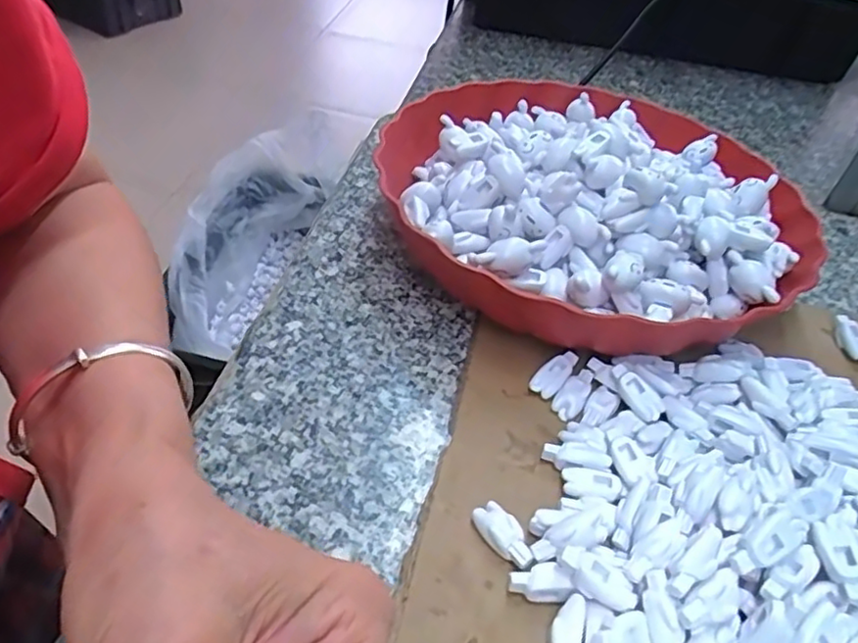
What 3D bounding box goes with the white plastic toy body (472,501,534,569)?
[{"bbox_3d":[0.028,0.082,0.246,0.012,0.008,0.028,-20,52,-31],"label":"white plastic toy body"}]

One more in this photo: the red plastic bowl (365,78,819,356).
[{"bbox_3d":[0.096,-0.077,0.372,0.234,0.073,0.237,7,43,-7],"label":"red plastic bowl"}]

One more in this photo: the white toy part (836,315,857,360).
[{"bbox_3d":[0.236,0.008,0.358,0.009,0.011,0.028,-6,59,-13],"label":"white toy part"}]

